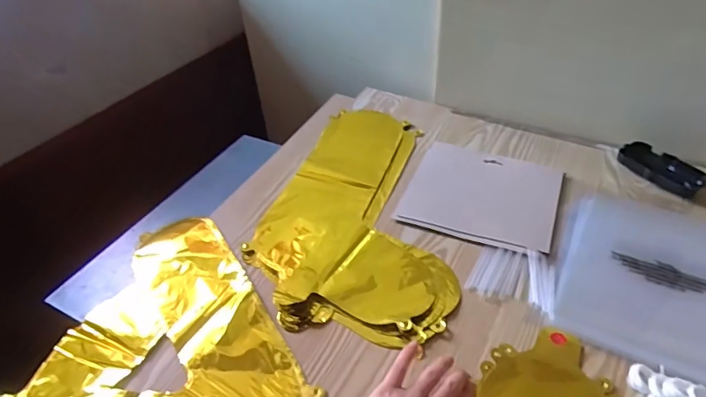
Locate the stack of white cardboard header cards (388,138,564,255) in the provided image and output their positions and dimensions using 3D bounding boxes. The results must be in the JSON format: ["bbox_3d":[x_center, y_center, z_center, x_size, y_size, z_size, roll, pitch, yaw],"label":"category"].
[{"bbox_3d":[0.177,-0.009,0.674,0.196,0.006,0.181,14,44,21],"label":"stack of white cardboard header cards"}]

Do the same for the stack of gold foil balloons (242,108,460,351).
[{"bbox_3d":[0.020,0.000,0.679,0.250,0.012,0.420,6,42,12],"label":"stack of gold foil balloons"}]

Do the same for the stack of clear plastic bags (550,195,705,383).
[{"bbox_3d":[0.353,0.085,0.556,0.207,0.010,0.245,19,46,25],"label":"stack of clear plastic bags"}]

